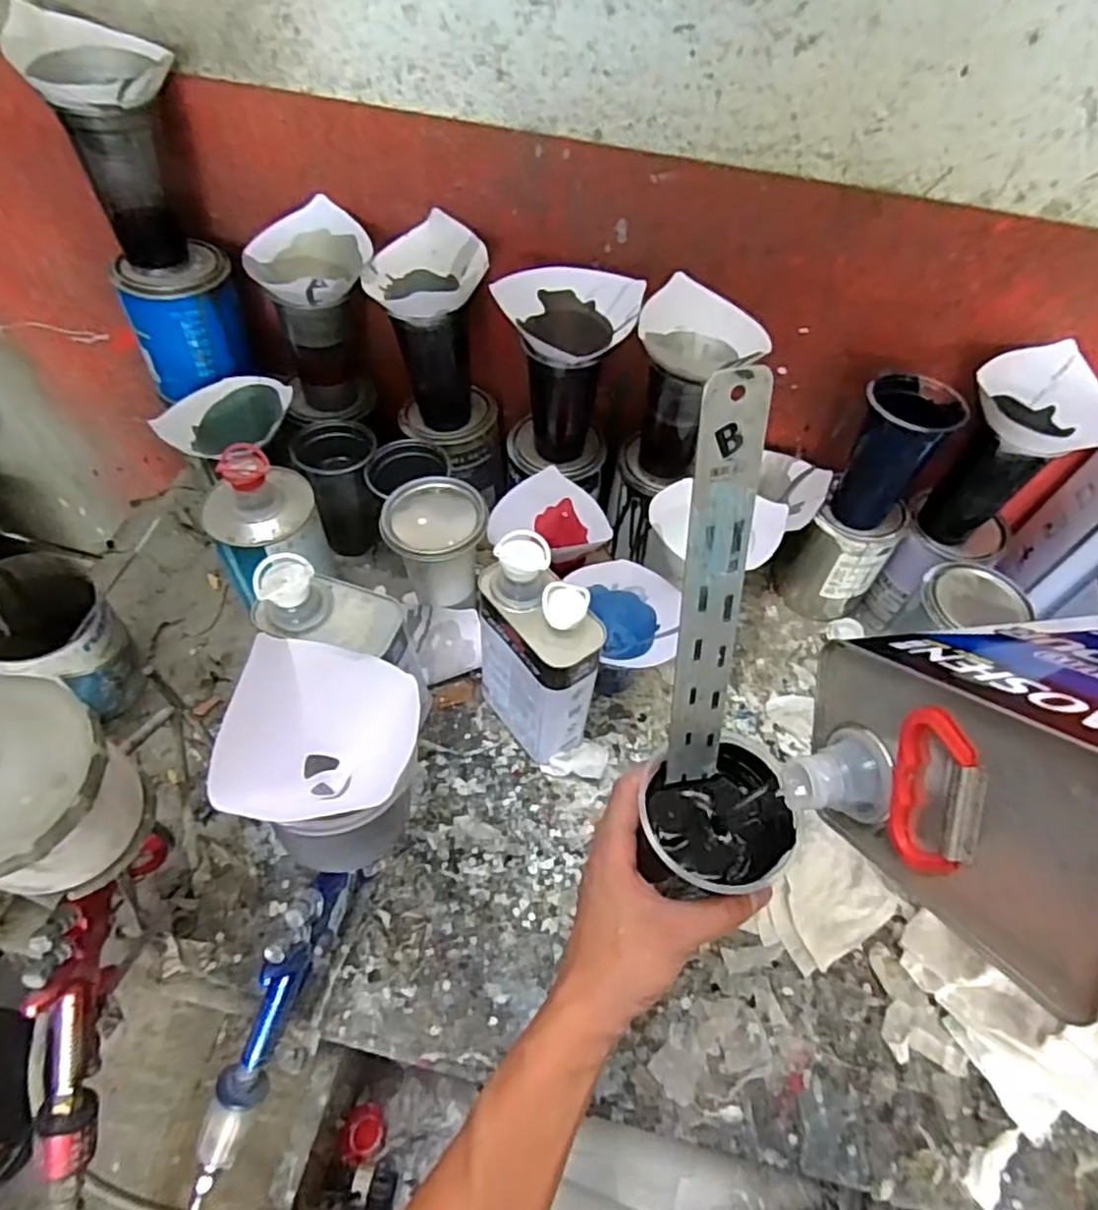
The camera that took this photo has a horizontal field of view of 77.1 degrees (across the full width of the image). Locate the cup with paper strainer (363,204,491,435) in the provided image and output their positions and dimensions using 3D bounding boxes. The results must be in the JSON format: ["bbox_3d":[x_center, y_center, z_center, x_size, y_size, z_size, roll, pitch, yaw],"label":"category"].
[{"bbox_3d":[-0.119,-0.271,0.697,0.104,0.176,0.096,2,54,-3],"label":"cup with paper strainer"}]

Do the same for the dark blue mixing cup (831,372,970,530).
[{"bbox_3d":[0.328,-0.145,0.676,0.080,0.142,0.083,2,54,-3],"label":"dark blue mixing cup"}]

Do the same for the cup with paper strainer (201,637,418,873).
[{"bbox_3d":[-0.132,0.097,0.425,0.092,0.130,0.121,7,54,0],"label":"cup with paper strainer"}]

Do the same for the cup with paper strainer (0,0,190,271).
[{"bbox_3d":[-0.367,-0.391,0.604,0.112,0.174,0.086,-4,55,-8],"label":"cup with paper strainer"}]

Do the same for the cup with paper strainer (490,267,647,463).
[{"bbox_3d":[0.012,-0.228,0.685,0.128,0.173,0.094,11,54,3],"label":"cup with paper strainer"}]

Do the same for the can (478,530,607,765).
[{"bbox_3d":[-0.008,0.050,0.618,0.067,0.221,0.125,-38,65,-27],"label":"can"}]

